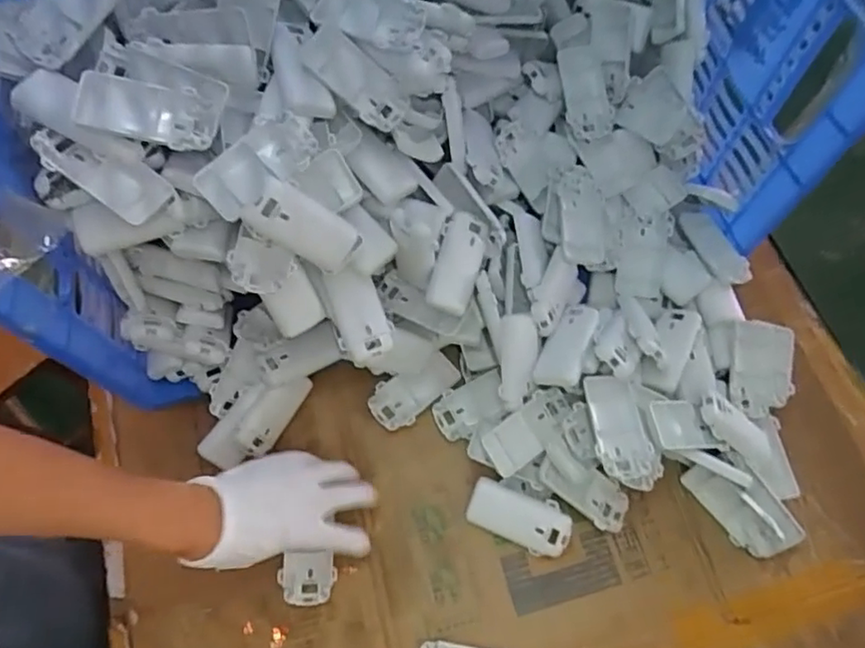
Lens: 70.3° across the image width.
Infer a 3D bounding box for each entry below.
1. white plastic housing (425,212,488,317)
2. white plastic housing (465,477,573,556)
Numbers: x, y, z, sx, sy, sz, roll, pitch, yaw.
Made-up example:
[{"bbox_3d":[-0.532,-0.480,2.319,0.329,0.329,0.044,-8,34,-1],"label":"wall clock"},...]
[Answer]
[{"bbox_3d":[0.025,-0.058,0.585,0.043,0.015,0.097,20,82,-18],"label":"white plastic housing"},{"bbox_3d":[0.082,0.184,0.581,0.095,0.014,0.049,17,82,12],"label":"white plastic housing"}]

